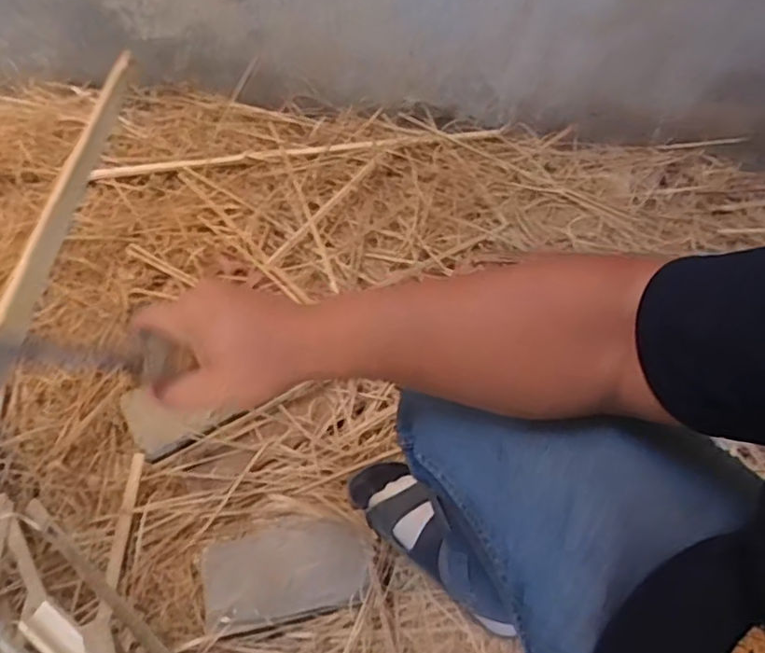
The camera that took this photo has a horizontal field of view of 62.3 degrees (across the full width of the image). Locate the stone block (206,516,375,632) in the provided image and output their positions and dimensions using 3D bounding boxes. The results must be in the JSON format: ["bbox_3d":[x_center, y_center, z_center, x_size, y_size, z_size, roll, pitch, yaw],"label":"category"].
[{"bbox_3d":[-0.116,0.300,0.777,0.199,0.047,0.110,-9,56,-11],"label":"stone block"}]

